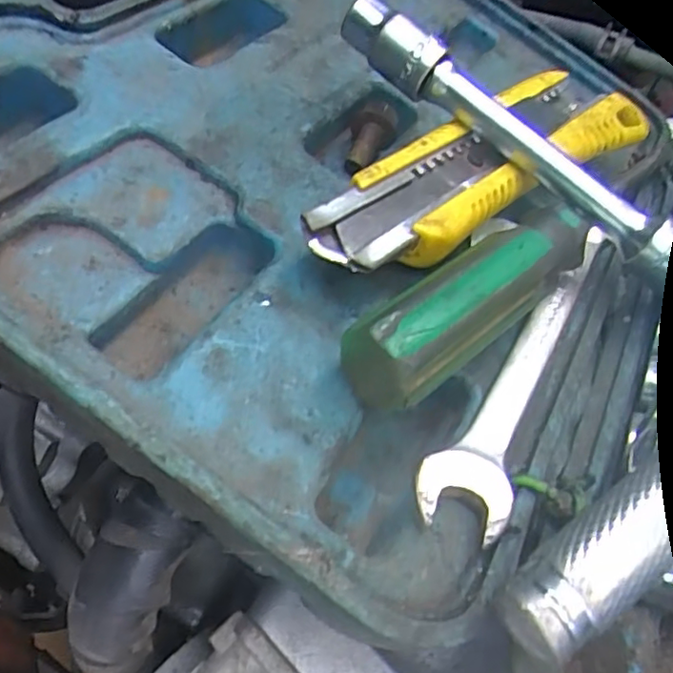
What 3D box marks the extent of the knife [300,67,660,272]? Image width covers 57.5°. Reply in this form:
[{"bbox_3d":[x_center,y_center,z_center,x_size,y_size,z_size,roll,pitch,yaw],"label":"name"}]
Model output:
[{"bbox_3d":[0.048,-0.053,0.183,0.032,0.014,0.154,40,51,21],"label":"knife"}]

